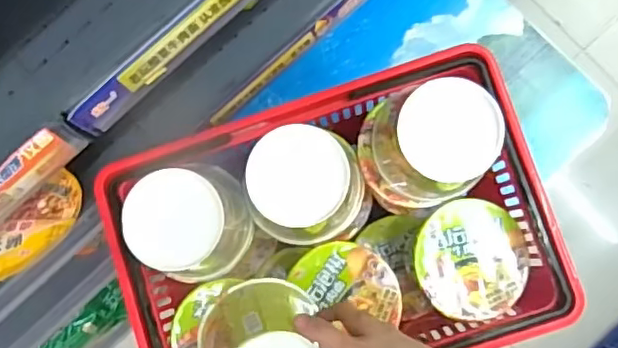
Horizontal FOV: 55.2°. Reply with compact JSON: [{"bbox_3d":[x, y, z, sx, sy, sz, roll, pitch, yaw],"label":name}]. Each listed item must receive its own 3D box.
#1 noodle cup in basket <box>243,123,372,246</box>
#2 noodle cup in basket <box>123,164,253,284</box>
[{"bbox_3d":[0.002,0.016,0.635,0.121,0.120,0.116,0,85,4],"label":"noodle cup in basket"},{"bbox_3d":[-0.124,0.055,0.633,0.108,0.104,0.115,0,85,4],"label":"noodle cup in basket"}]

